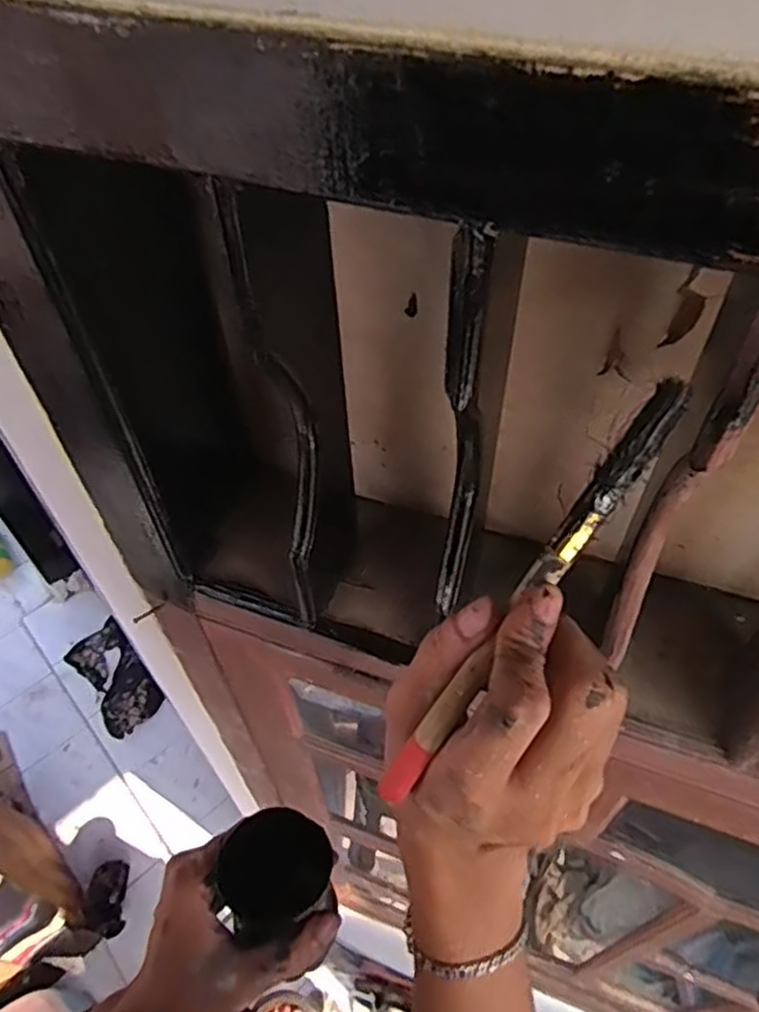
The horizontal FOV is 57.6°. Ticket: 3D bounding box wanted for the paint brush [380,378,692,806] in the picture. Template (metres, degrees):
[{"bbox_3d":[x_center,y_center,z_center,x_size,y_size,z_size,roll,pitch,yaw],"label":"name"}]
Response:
[{"bbox_3d":[0.051,0.031,0.234,0.012,0.007,0.171,37,95,27],"label":"paint brush"}]

